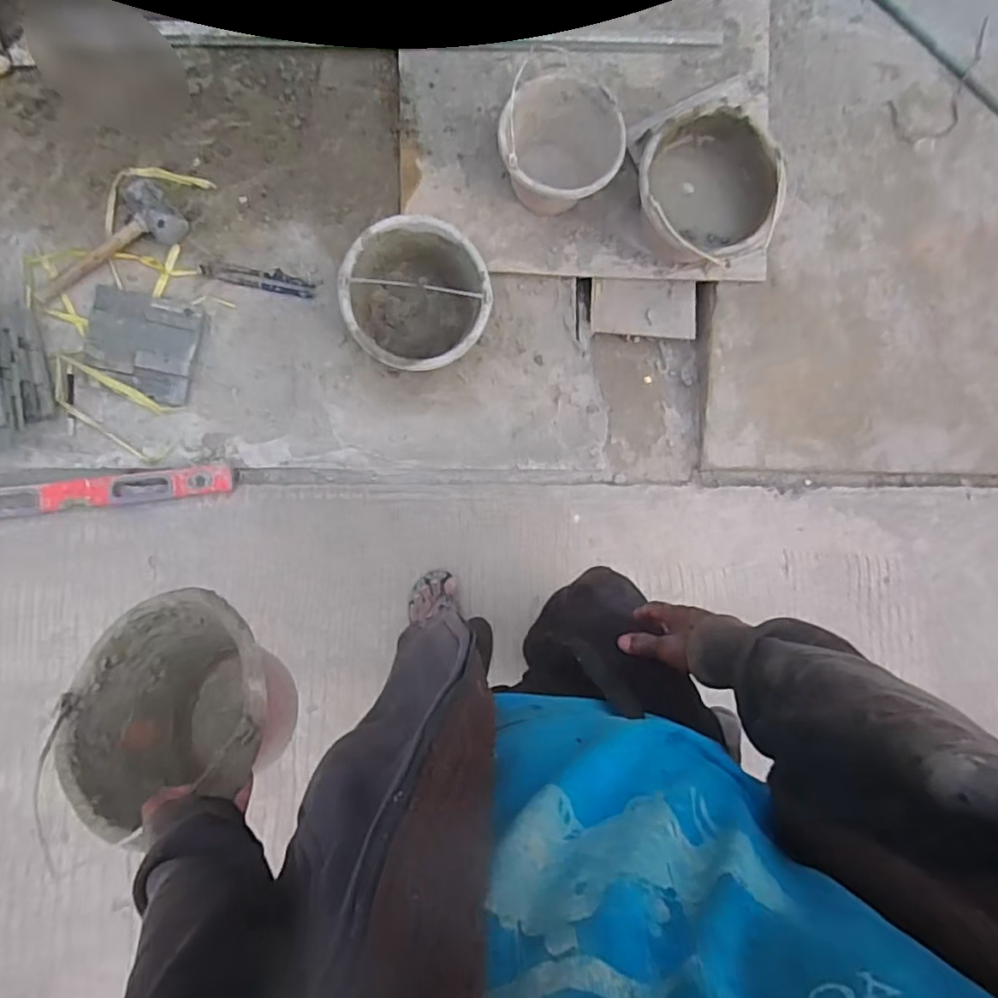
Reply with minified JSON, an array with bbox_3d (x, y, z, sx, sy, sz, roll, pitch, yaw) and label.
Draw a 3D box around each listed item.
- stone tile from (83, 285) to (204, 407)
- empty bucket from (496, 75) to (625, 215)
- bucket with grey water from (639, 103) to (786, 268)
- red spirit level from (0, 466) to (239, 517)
[{"bbox_3d":[-0.710,-0.305,1.214,0.200,0.013,0.204,10,85,-9],"label":"stone tile"},{"bbox_3d":[0.116,-0.708,1.261,0.235,0.169,0.254,0,88,-8],"label":"empty bucket"},{"bbox_3d":[0.410,-0.614,1.253,0.279,0.177,0.269,0,88,-8],"label":"bucket with grey water"},{"bbox_3d":[-0.806,-0.009,1.174,0.560,0.033,0.058,-8,88,-10],"label":"red spirit level"}]

